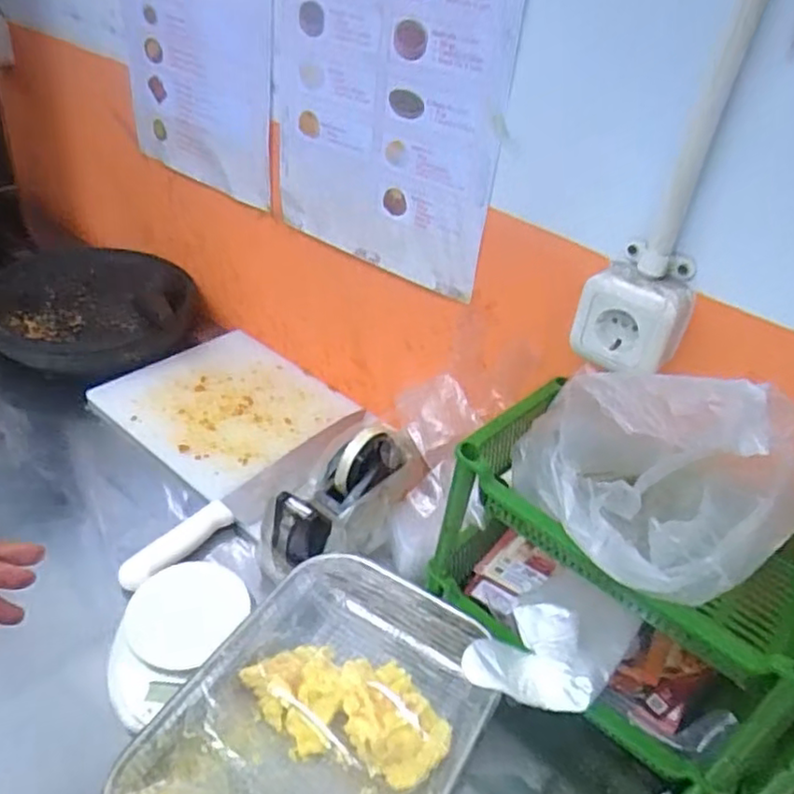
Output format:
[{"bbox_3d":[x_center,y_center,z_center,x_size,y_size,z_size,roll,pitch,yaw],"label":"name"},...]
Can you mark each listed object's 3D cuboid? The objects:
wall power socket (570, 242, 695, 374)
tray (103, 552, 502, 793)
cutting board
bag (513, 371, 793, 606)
[{"bbox_3d":[0.202,-0.075,0.568,0.084,0.090,0.049,26,40,22],"label":"wall power socket"},{"bbox_3d":[-0.059,0.262,0.520,0.219,0.060,0.293,24,39,20],"label":"tray"},{"bbox_3d":[-0.227,0.009,0.879,0.263,0.014,0.244,31,42,27],"label":"cutting board"},{"bbox_3d":[0.180,0.058,0.448,0.198,0.153,0.111,19,38,13],"label":"bag"}]

